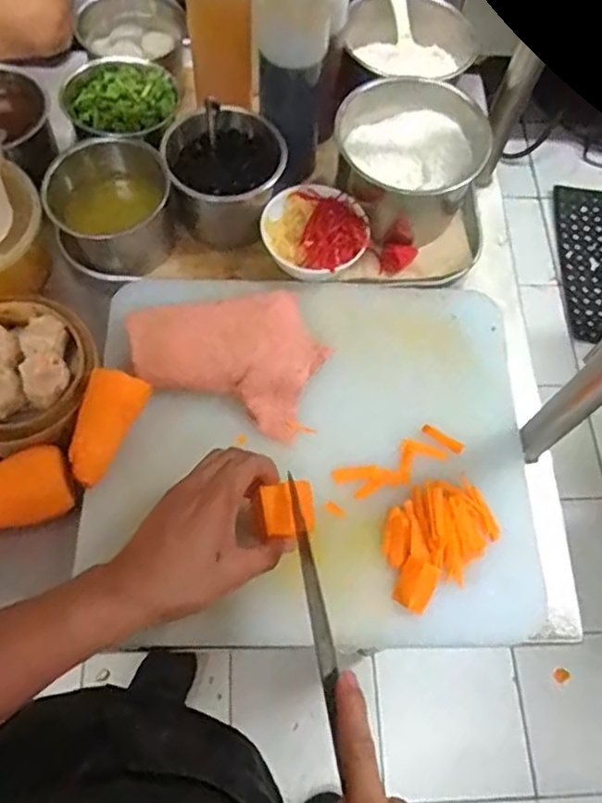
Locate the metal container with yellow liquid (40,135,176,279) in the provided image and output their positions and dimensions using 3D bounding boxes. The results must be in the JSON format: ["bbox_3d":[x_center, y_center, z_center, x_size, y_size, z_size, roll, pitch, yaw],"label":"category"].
[{"bbox_3d":[-0.196,-0.193,0.659,0.112,0.082,0.120,1,66,-3],"label":"metal container with yellow liquid"}]

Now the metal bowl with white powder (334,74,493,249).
[{"bbox_3d":[0.114,-0.262,0.689,0.148,0.095,0.140,1,66,-3],"label":"metal bowl with white powder"}]

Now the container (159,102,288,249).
[{"bbox_3d":[-0.080,-0.240,0.667,0.119,0.090,0.118,-6,66,-6],"label":"container"}]

